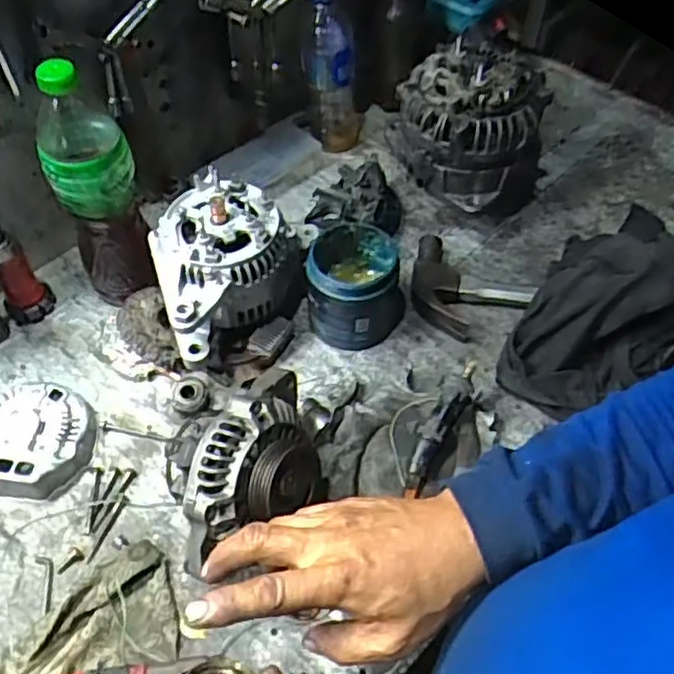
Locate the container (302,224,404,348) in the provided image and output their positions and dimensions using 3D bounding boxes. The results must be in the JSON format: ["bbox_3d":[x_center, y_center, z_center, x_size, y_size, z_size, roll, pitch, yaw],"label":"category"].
[{"bbox_3d":[0.021,-0.054,0.721,0.098,0.097,0.098,4,53,2],"label":"container"}]

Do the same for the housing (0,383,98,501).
[{"bbox_3d":[-0.288,0.094,0.650,0.107,0.035,0.106,0,53,0],"label":"housing"}]

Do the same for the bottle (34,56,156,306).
[{"bbox_3d":[-0.227,-0.140,0.661,0.079,0.245,0.068,-20,56,-15],"label":"bottle"}]

